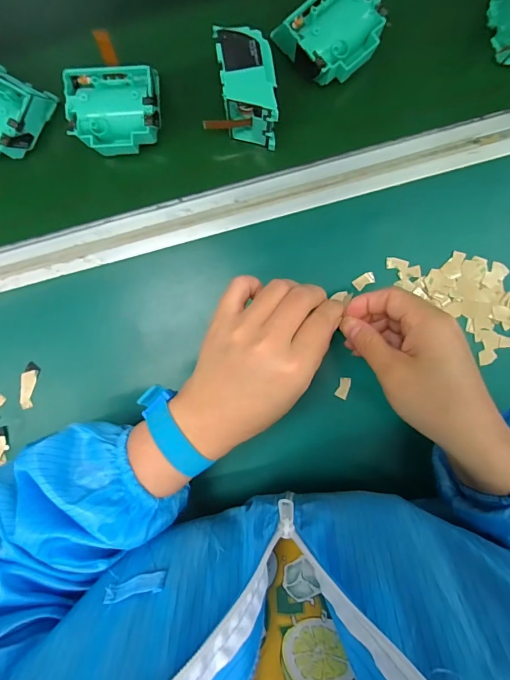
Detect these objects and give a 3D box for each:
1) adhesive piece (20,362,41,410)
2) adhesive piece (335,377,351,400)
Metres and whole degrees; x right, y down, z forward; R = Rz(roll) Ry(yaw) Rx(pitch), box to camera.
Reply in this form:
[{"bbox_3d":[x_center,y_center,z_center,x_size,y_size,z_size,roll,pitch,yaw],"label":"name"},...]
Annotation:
[{"bbox_3d":[-0.220,0.045,0.390,0.014,0.004,0.044,12,92,1],"label":"adhesive piece"},{"bbox_3d":[0.085,0.046,0.386,0.012,0.004,0.021,17,93,1],"label":"adhesive piece"}]

